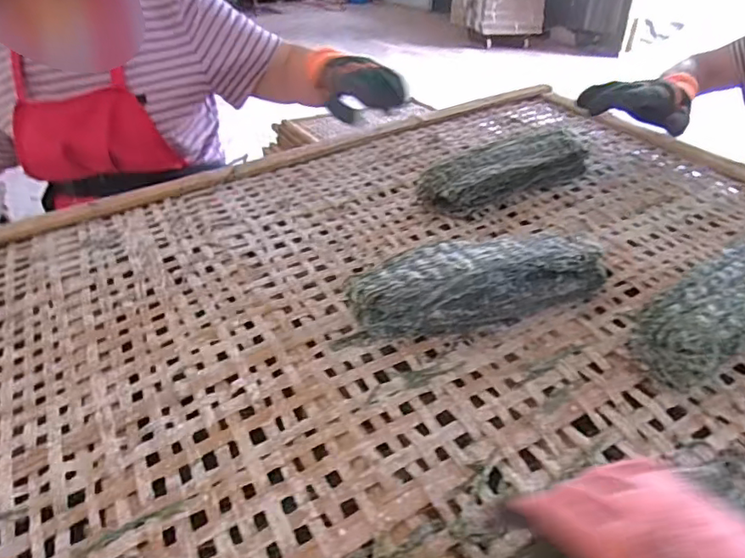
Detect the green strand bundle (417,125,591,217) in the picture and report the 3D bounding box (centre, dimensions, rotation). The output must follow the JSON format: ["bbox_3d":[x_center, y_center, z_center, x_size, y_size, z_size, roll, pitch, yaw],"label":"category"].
[{"bbox_3d":[0.161,-0.131,0.655,0.238,0.058,0.062,-16,38,-25],"label":"green strand bundle"}]

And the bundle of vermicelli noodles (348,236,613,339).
[{"bbox_3d":[0.095,0.001,0.482,0.235,0.060,0.067,-8,35,-15],"label":"bundle of vermicelli noodles"}]

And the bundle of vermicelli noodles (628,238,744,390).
[{"bbox_3d":[0.319,0.017,0.470,0.248,0.057,0.061,-21,40,-30],"label":"bundle of vermicelli noodles"}]

